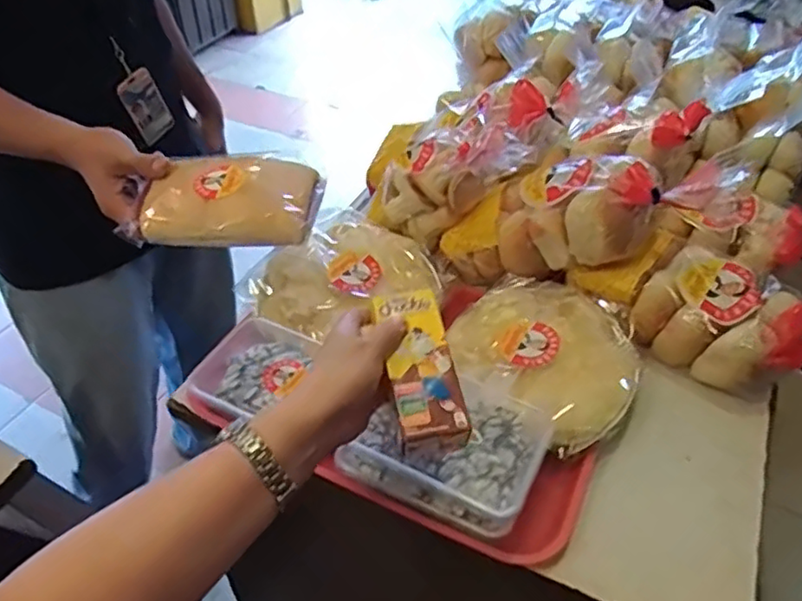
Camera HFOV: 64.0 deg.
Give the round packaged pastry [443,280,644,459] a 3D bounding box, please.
[{"bbox_3d":[0.159,0.048,0.689,0.175,0.027,0.203,-32,53,-29],"label":"round packaged pastry"}]

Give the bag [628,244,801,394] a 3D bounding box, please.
[{"bbox_3d":[0.391,0.040,0.692,0.259,0.086,0.120,29,51,26],"label":"bag"}]

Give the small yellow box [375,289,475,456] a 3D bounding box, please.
[{"bbox_3d":[0.016,0.053,0.525,0.055,0.026,0.132,-8,60,-5],"label":"small yellow box"}]

